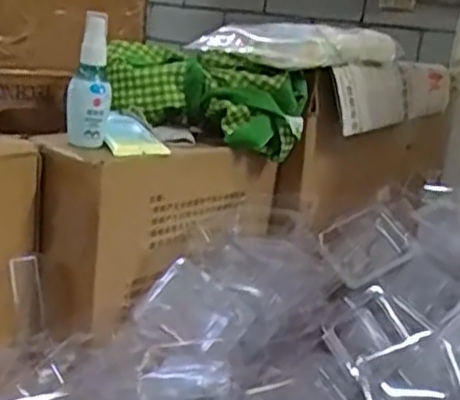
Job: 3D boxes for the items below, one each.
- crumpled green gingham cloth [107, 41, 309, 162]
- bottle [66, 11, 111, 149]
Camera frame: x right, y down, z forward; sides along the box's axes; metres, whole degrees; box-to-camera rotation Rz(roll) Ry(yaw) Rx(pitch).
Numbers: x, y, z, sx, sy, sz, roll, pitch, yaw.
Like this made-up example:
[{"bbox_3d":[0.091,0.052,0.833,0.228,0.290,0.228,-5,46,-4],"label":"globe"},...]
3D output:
[{"bbox_3d":[-0.027,-0.109,0.777,0.203,0.088,0.090,12,14,18],"label":"crumpled green gingham cloth"},{"bbox_3d":[-0.128,-0.107,0.660,0.039,0.115,0.032,4,14,-15],"label":"bottle"}]

